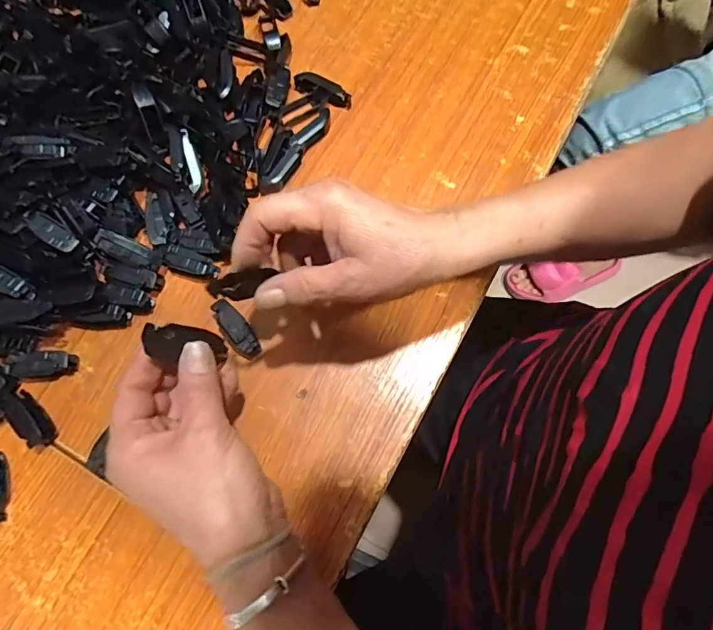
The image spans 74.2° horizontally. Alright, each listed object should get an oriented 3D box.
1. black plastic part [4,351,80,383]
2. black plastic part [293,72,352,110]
[{"bbox_3d":[-0.243,0.040,0.362,0.049,0.018,0.021,-3,73,1],"label":"black plastic part"},{"bbox_3d":[-0.031,-0.203,0.426,0.056,0.016,0.014,25,76,9],"label":"black plastic part"}]

